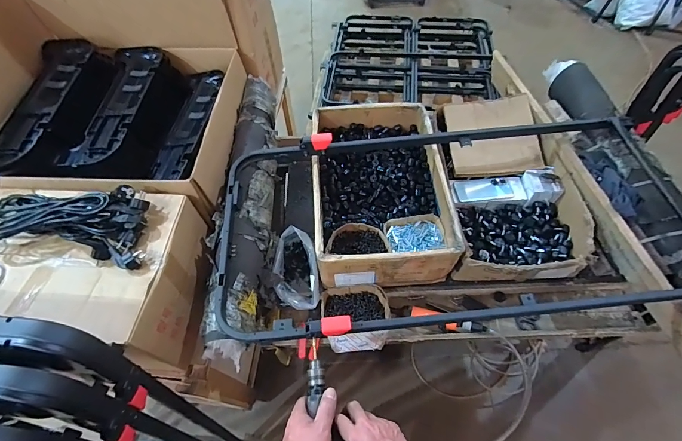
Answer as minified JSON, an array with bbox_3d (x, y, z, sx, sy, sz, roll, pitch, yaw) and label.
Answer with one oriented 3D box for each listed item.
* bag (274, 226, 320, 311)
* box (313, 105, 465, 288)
[{"bbox_3d":[-0.119,0.132,0.900,0.108,0.119,0.210,-8,58,-2],"label":"bag"},{"bbox_3d":[0.107,-0.101,0.976,0.349,0.147,0.540,-4,58,0],"label":"box"}]

